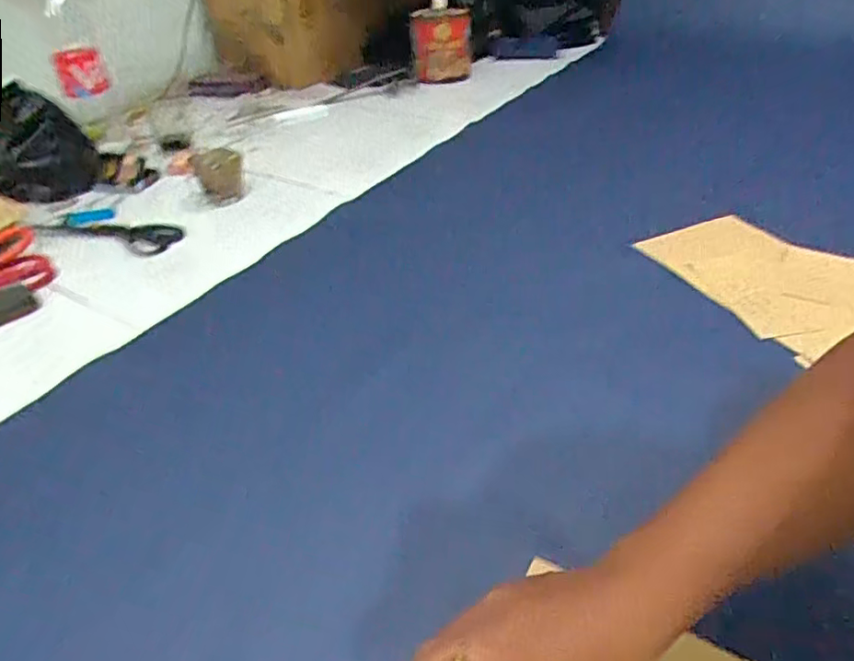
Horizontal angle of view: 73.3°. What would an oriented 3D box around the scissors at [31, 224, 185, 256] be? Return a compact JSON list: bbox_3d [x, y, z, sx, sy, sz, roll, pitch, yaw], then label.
[{"bbox_3d":[-0.450,-0.135,0.806,0.197,0.014,0.075,-1,37,3],"label":"scissors"}]

